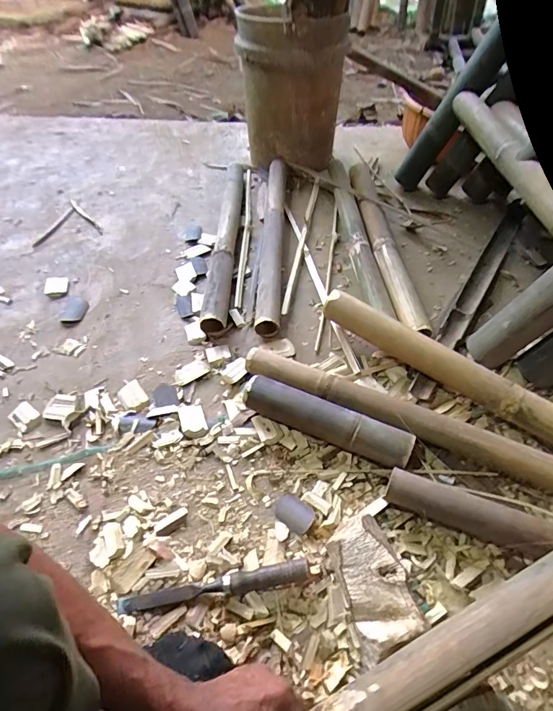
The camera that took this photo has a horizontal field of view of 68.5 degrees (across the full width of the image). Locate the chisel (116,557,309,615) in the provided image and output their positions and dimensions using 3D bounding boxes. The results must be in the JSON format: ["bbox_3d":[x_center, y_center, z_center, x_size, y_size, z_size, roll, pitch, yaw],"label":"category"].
[{"bbox_3d":[-0.080,0.289,0.511,0.239,0.029,0.027,-7,51,-3],"label":"chisel"}]

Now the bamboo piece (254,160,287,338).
[{"bbox_3d":[-0.010,-0.291,0.974,0.057,0.042,0.626,1,51,3],"label":"bamboo piece"}]

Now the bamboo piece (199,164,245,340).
[{"bbox_3d":[-0.122,-0.299,0.983,0.055,0.051,0.626,-1,51,2],"label":"bamboo piece"}]

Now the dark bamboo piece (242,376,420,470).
[{"bbox_3d":[0.075,0.105,0.633,0.262,0.063,0.051,20,54,17],"label":"dark bamboo piece"}]

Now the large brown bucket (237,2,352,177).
[{"bbox_3d":[0.040,-0.697,1.094,0.253,0.375,0.255,-1,51,2],"label":"large brown bucket"}]

